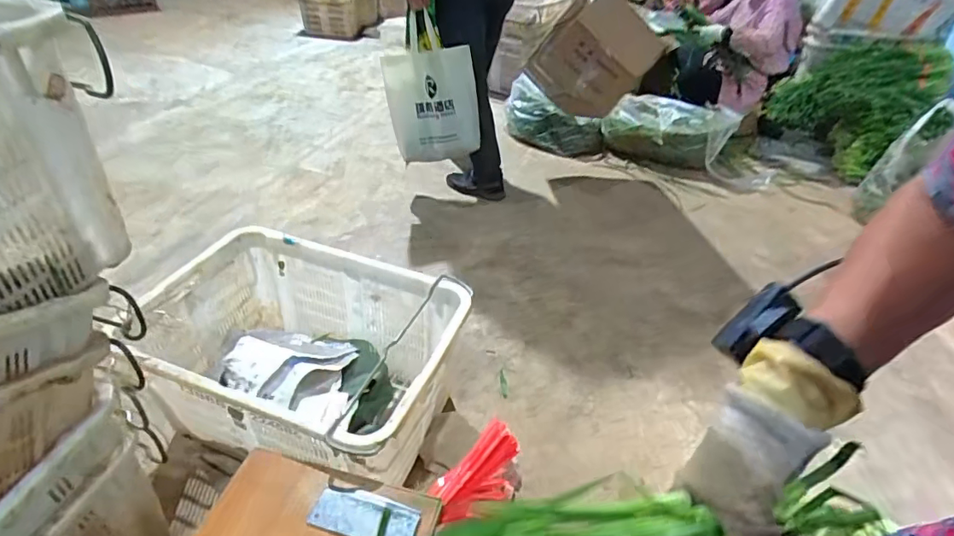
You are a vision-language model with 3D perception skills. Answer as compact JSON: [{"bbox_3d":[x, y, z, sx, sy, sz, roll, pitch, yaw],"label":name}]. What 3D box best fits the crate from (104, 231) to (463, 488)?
[{"bbox_3d":[-0.398,0.210,1.221,0.669,0.330,0.468,14,40,15],"label":"crate"}]

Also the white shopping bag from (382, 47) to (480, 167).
[{"bbox_3d":[-0.158,-0.562,1.842,0.326,0.369,0.085,-1,22,15],"label":"white shopping bag"}]

